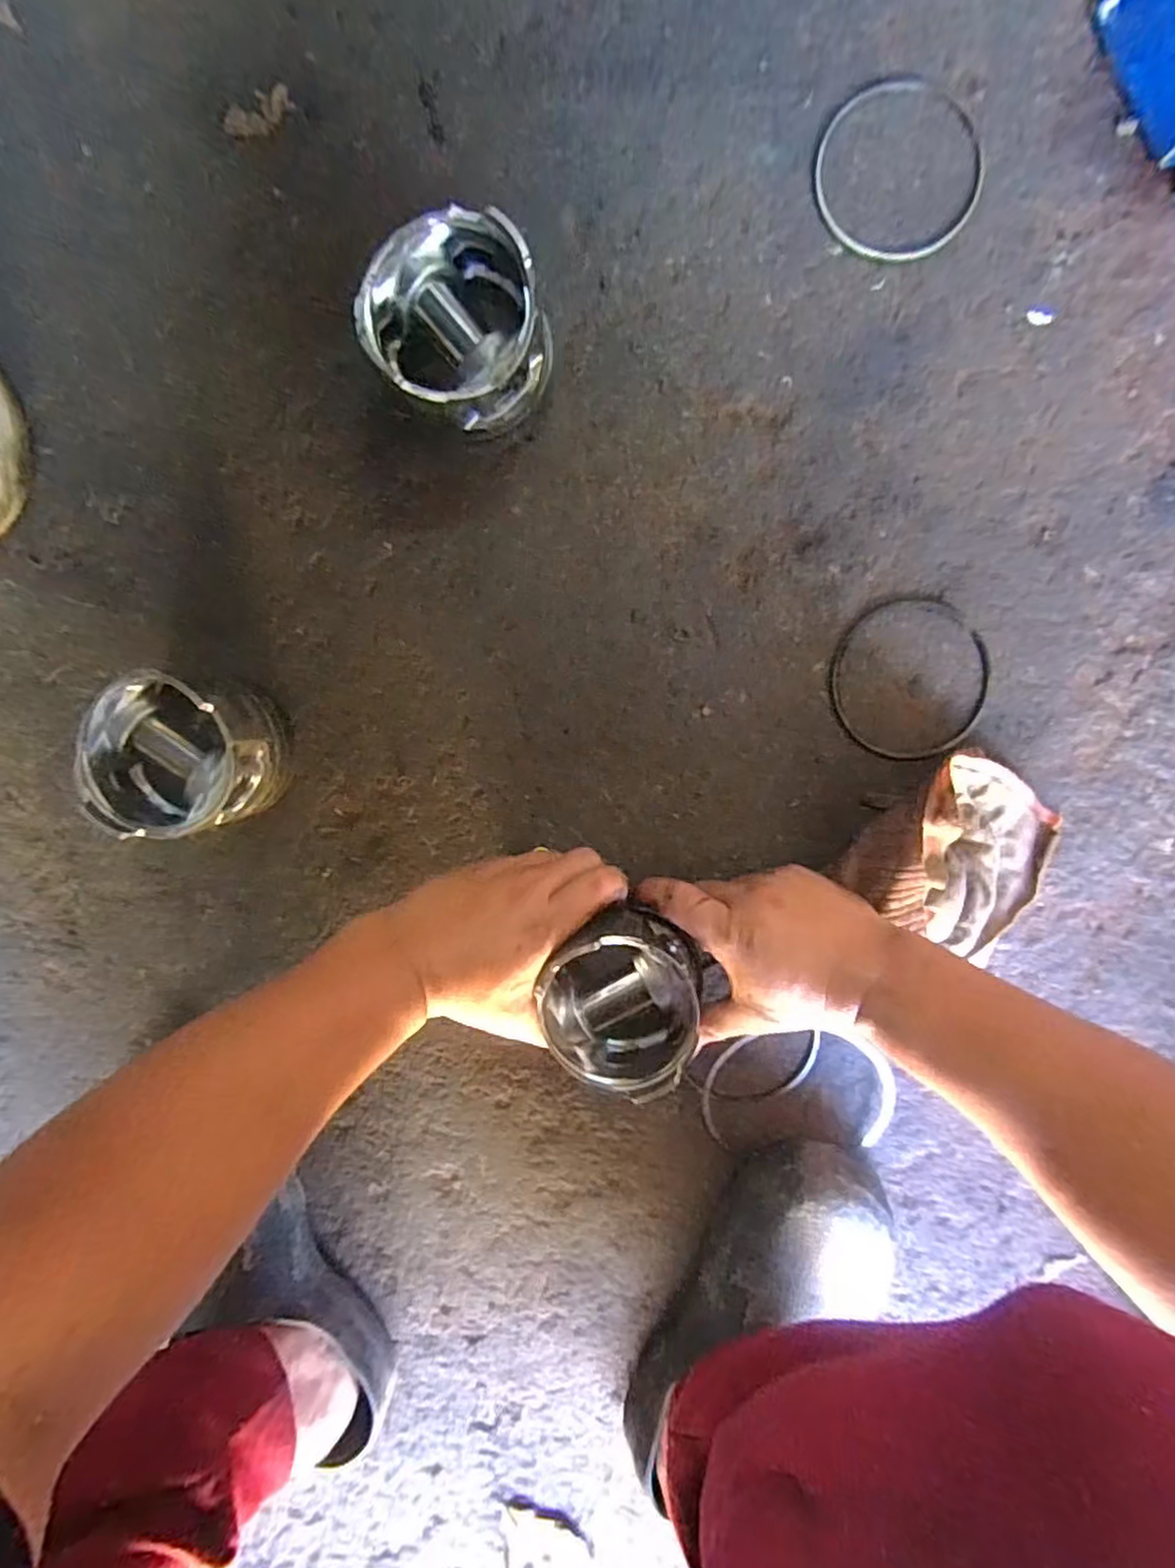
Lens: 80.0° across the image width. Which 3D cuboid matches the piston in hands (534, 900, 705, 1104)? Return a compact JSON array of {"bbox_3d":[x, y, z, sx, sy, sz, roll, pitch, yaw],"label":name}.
[{"bbox_3d":[0.021,0.125,0.411,0.088,0.055,0.093,0,96,3],"label":"piston in hands"}]

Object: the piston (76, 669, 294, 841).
[{"bbox_3d":[-0.244,-0.018,0.429,0.089,0.081,0.094,5,96,2],"label":"piston"}]

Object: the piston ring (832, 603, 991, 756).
[{"bbox_3d":[0.203,-0.066,0.443,0.097,0.004,0.100,0,96,3],"label":"piston ring"}]

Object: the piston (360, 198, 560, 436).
[{"bbox_3d":[-0.070,-0.253,0.401,0.092,0.085,0.092,0,96,3],"label":"piston"}]

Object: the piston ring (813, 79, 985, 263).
[{"bbox_3d":[0.185,-0.363,0.415,0.099,0.004,0.101,0,96,3],"label":"piston ring"}]

